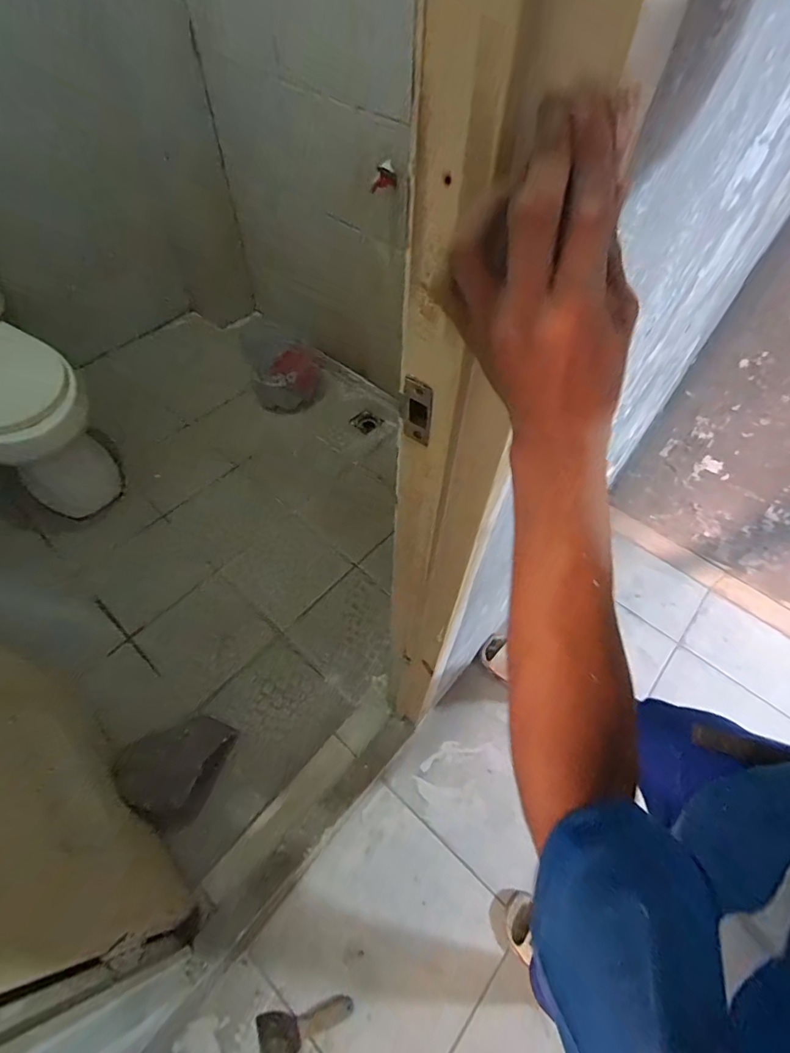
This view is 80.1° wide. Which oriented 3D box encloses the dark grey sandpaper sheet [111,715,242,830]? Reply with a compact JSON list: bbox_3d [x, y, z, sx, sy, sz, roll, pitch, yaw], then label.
[{"bbox_3d":[-0.527,0.561,1.123,0.208,0.089,0.231,17,58,10],"label":"dark grey sandpaper sheet"}]

